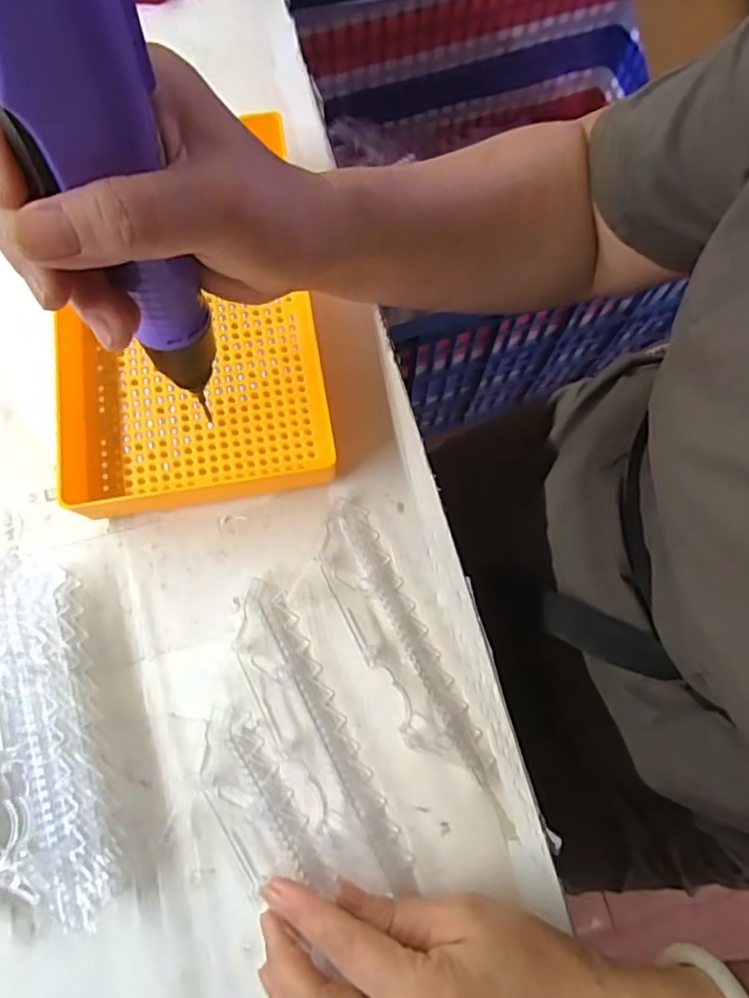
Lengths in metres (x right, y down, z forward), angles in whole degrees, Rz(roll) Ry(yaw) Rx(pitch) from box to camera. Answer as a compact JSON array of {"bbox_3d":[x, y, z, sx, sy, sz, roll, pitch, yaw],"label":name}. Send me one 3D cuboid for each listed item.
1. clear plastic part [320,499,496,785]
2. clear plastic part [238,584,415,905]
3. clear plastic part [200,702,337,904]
[{"bbox_3d":[0.011,0.076,0.332,0.037,0.009,0.158,-26,76,-8],"label":"clear plastic part"},{"bbox_3d":[-0.032,0.123,0.320,0.037,0.006,0.164,-27,76,-9],"label":"clear plastic part"},{"bbox_3d":[-0.062,0.156,0.310,0.037,0.004,0.098,-32,75,-10],"label":"clear plastic part"}]

